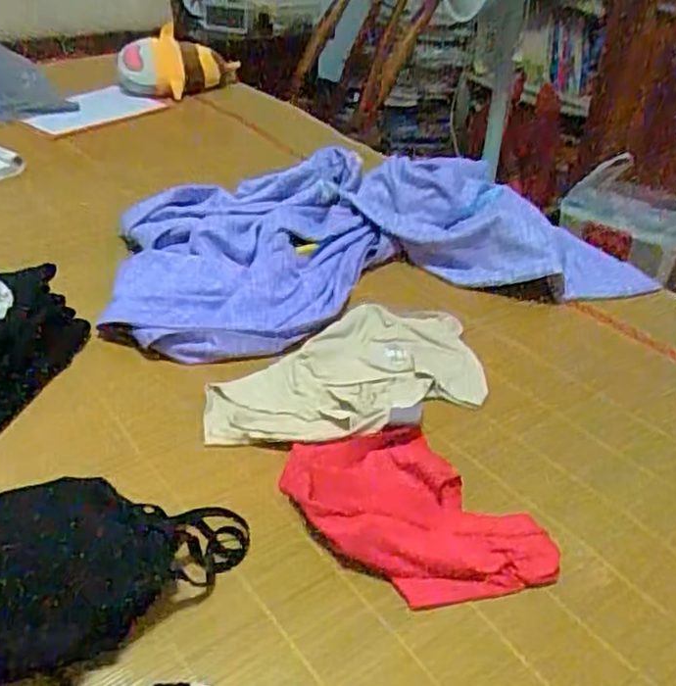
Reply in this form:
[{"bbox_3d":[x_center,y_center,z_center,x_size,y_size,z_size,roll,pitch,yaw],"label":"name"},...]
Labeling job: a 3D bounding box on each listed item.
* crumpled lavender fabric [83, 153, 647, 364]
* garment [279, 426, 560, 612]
[{"bbox_3d":[0.020,-0.171,1.027,0.694,0.087,0.433,-10,36,-19],"label":"crumpled lavender fabric"},{"bbox_3d":[0.060,0.143,0.617,0.144,0.029,0.226,-24,43,-34],"label":"garment"}]

